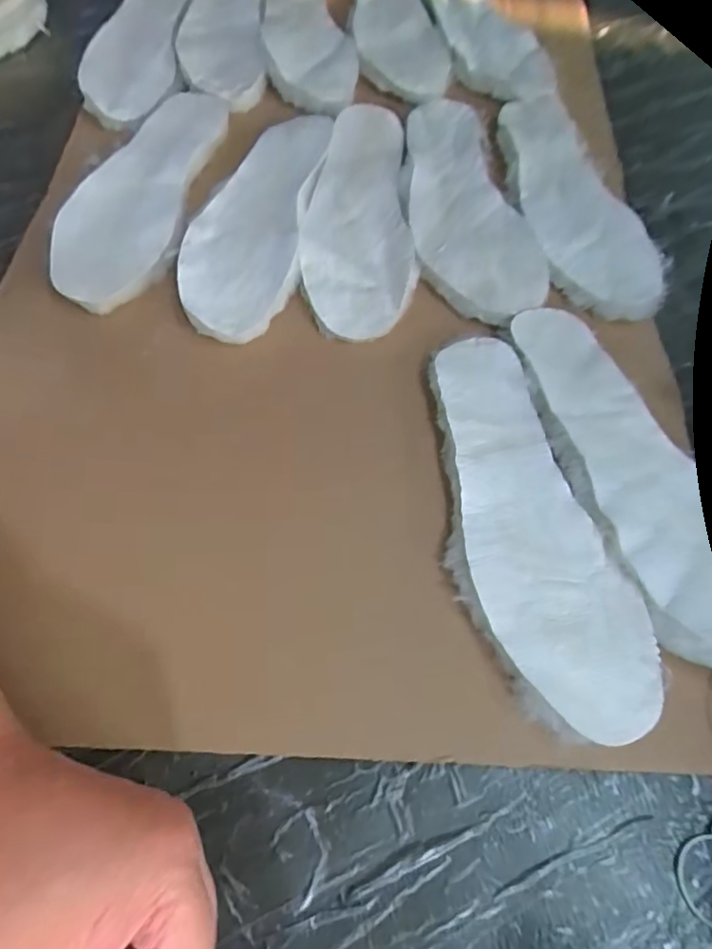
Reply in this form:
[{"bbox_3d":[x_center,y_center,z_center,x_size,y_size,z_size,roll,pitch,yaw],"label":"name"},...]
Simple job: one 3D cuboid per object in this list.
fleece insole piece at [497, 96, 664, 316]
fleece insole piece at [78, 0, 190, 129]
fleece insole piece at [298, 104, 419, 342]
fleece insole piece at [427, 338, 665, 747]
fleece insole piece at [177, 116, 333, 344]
[{"bbox_3d":[0.180,-0.234,0.460,0.090,0.017,0.257,-11,64,-5],"label":"fleece insole piece"},{"bbox_3d":[-0.218,-0.442,0.553,0.089,0.020,0.261,2,64,1],"label":"fleece insole piece"},{"bbox_3d":[0.000,-0.218,0.445,0.086,0.016,0.248,-2,64,-1],"label":"fleece insole piece"},{"bbox_3d":[0.095,0.023,0.327,0.090,0.018,0.249,-15,65,-7],"label":"fleece insole piece"},{"bbox_3d":[-0.078,-0.216,0.436,0.087,0.011,0.254,10,64,5],"label":"fleece insole piece"}]

